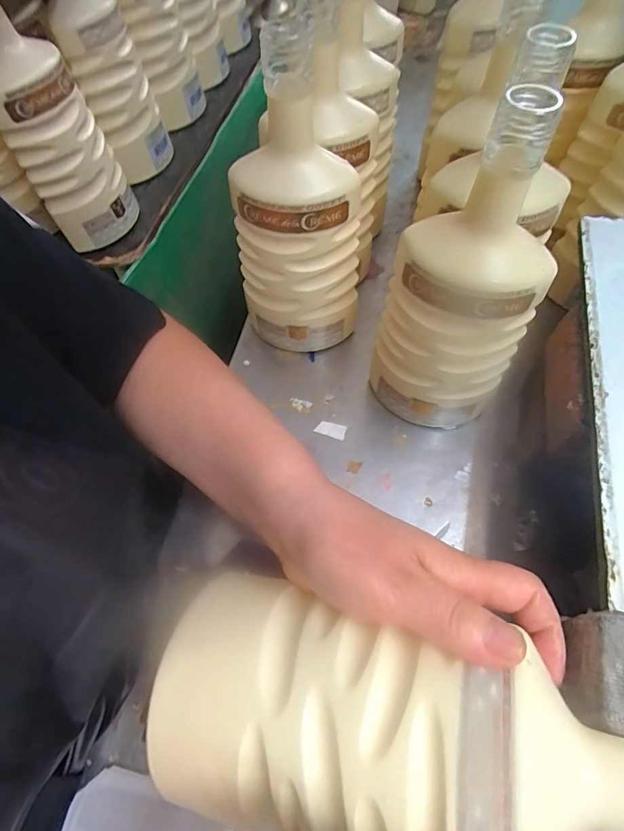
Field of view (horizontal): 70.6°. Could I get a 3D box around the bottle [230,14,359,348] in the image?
[{"bbox_3d":[-0.018,-0.155,0.369,0.084,0.250,0.091,-36,66,-17],"label":"bottle"}]

